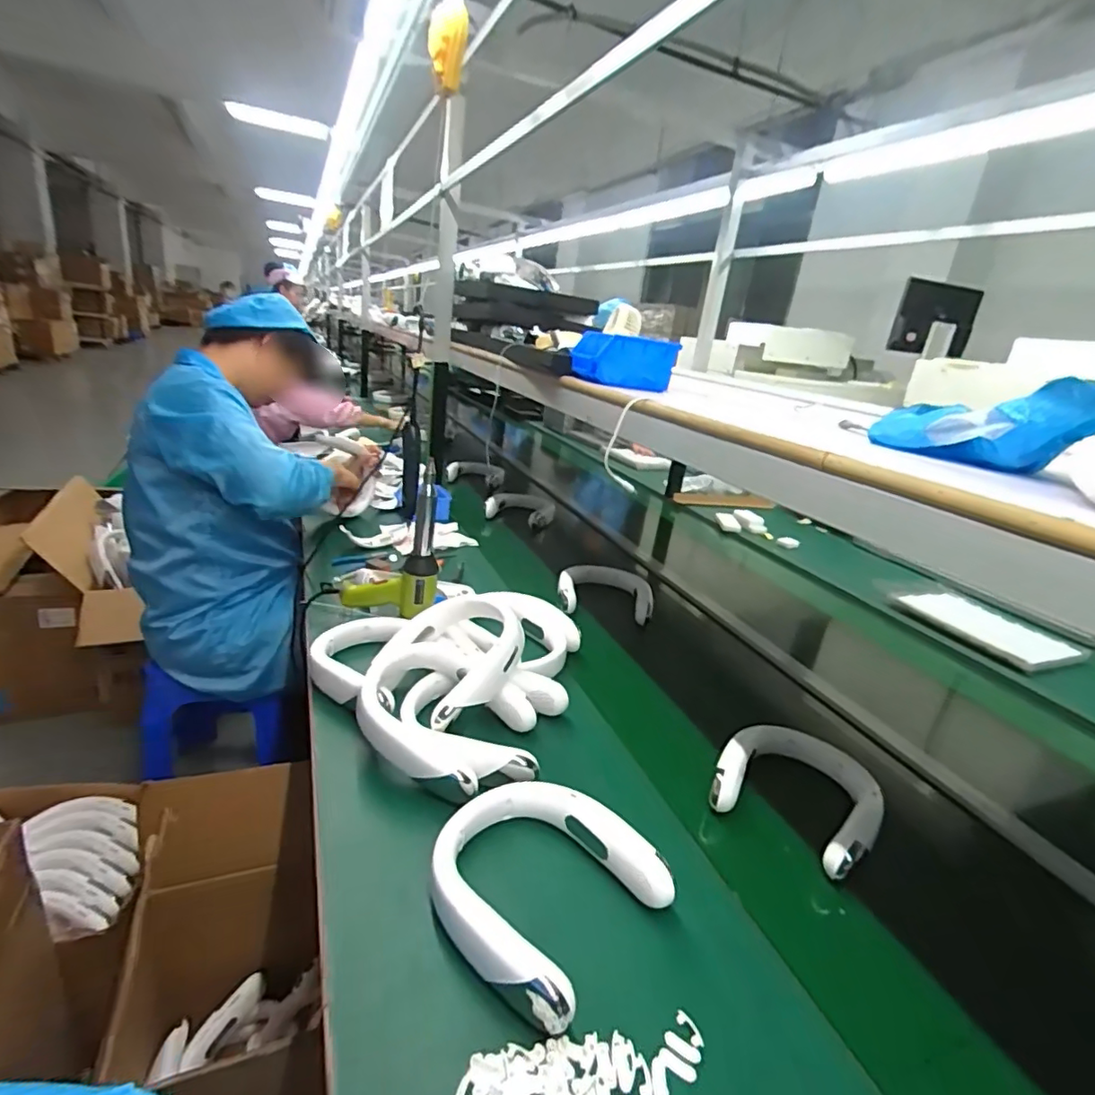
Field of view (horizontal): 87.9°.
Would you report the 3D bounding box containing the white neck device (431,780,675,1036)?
[{"bbox_3d":[-0.008,0.315,0.550,0.194,0.047,0.197,22,26,35],"label":"white neck device"}]

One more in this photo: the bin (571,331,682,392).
[{"bbox_3d":[0.122,-0.298,0.909,0.163,0.072,0.089,4,21,-7],"label":"bin"}]

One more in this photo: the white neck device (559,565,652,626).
[{"bbox_3d":[0.130,0.091,1.274,0.208,0.057,0.232,7,21,2],"label":"white neck device"}]

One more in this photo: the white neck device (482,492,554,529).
[{"bbox_3d":[-0.078,-0.128,1.755,0.197,0.048,0.215,9,21,6],"label":"white neck device"}]

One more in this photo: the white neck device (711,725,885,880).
[{"bbox_3d":[0.338,0.314,0.761,0.188,0.048,0.224,19,24,30],"label":"white neck device"}]

